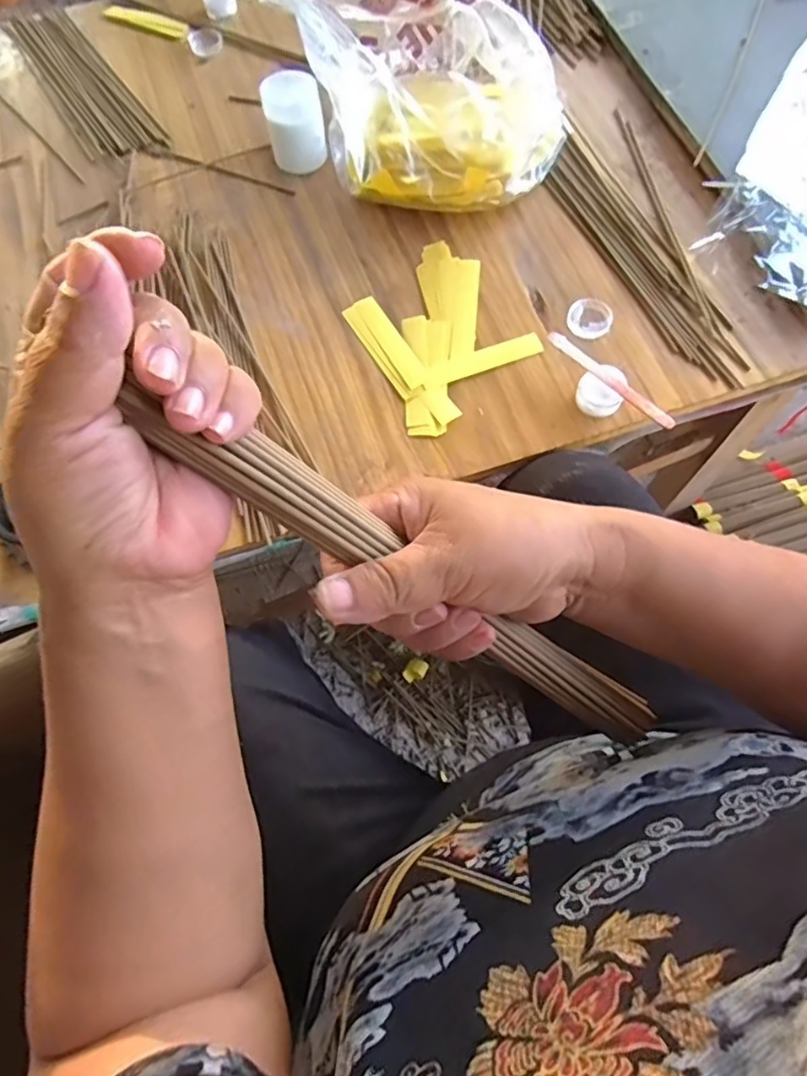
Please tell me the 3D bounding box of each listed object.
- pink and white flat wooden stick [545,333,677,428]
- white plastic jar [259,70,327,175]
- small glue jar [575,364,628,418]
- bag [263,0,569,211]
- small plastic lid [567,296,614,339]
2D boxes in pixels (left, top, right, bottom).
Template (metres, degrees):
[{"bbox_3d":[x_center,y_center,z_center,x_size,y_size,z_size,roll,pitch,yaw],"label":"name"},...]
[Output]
[{"bbox_3d":[0.164,-0.126,0.465,0.121,0.008,0.010,42,76,16],"label":"pink and white flat wooden stick"},{"bbox_3d":[-0.107,-0.409,0.576,0.054,0.066,0.049,-7,69,0],"label":"white plastic jar"},{"bbox_3d":[0.161,-0.120,0.475,0.037,0.027,0.031,25,72,11],"label":"small glue jar"},{"bbox_3d":[0.021,-0.427,0.559,0.257,0.110,0.210,41,76,16],"label":"bag"},{"bbox_3d":[0.166,-0.195,0.516,0.041,0.009,0.038,-1,69,2],"label":"small plastic lid"}]

